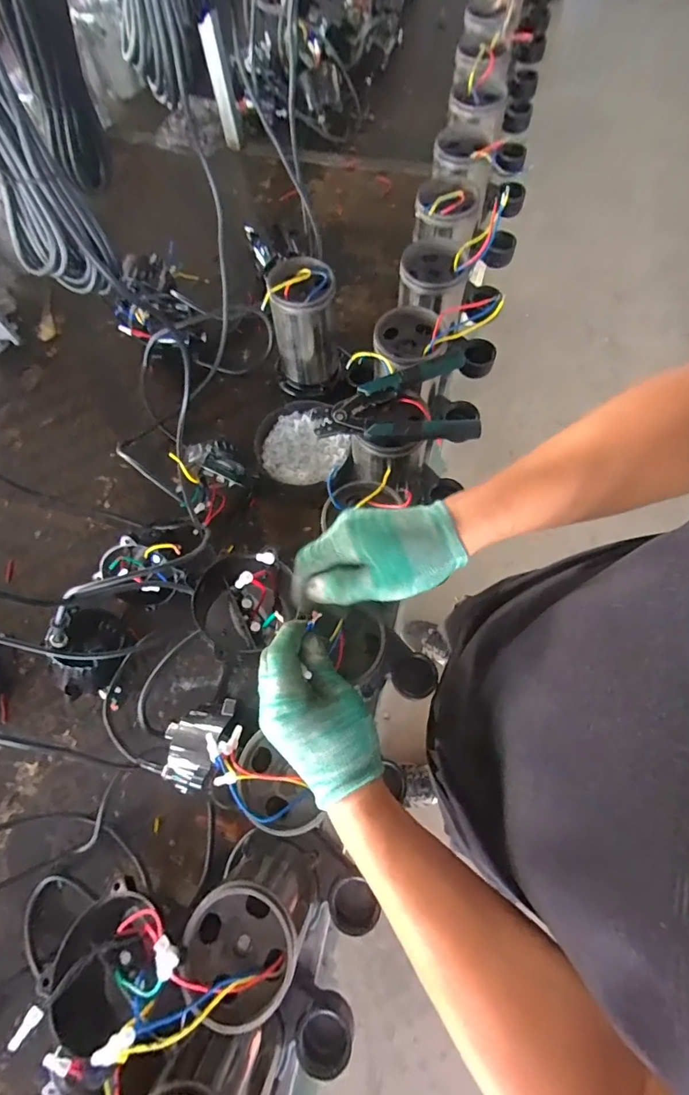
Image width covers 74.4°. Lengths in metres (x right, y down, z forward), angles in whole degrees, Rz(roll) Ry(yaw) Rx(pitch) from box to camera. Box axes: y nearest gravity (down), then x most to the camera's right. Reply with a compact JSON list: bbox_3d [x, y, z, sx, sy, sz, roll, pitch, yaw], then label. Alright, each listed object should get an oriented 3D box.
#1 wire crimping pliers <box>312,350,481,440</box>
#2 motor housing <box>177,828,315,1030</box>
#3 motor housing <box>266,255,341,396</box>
[{"bbox_3d":[0.054,-0.154,0.504,0.171,0.035,0.099,-11,70,-1],"label":"wire crimping pliers"},{"bbox_3d":[-0.080,0.349,0.432,0.090,0.165,0.092,3,70,4],"label":"motor housing"},{"bbox_3d":[-0.058,-0.314,0.684,0.090,0.189,0.098,8,70,5],"label":"motor housing"}]

